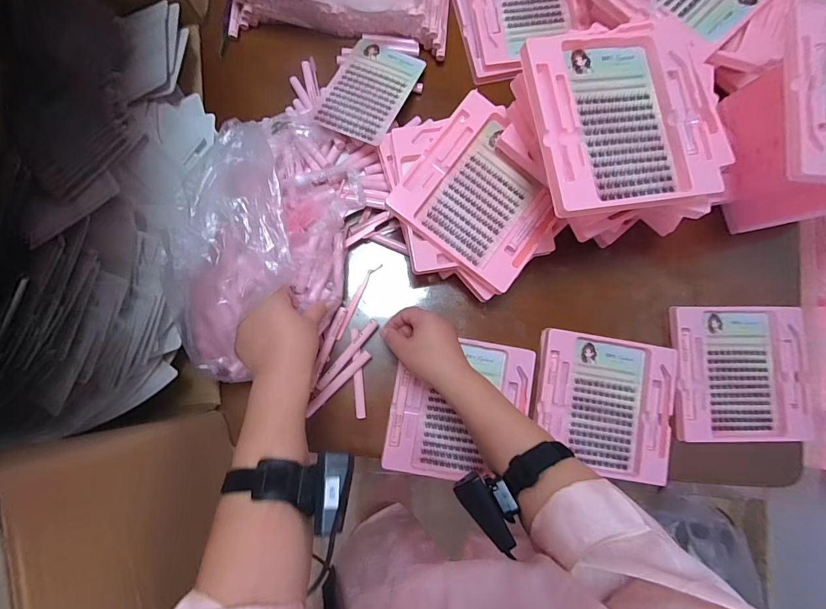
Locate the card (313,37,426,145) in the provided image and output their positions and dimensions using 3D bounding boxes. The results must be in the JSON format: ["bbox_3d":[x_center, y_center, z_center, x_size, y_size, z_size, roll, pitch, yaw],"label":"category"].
[{"bbox_3d":[-0.061,-0.308,0.586,0.105,0.005,0.170,22,70,5],"label":"card"}]

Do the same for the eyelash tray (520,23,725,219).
[{"bbox_3d":[0.219,-0.202,0.436,0.191,0.018,0.200,-12,84,-12],"label":"eyelash tray"}]

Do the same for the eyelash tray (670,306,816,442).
[{"bbox_3d":[0.474,0.099,0.591,0.200,0.021,0.190,0,84,-2],"label":"eyelash tray"}]

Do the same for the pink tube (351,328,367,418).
[{"bbox_3d":[-0.076,0.096,0.567,0.014,0.007,0.123,-4,84,-3],"label":"pink tube"}]

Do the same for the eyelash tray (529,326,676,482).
[{"bbox_3d":[0.270,0.142,0.578,0.190,0.018,0.190,8,84,-1],"label":"eyelash tray"}]

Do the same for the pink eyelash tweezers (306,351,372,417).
[{"bbox_3d":[-0.100,0.105,0.565,0.108,0.008,0.014,-44,87,-6],"label":"pink eyelash tweezers"}]

